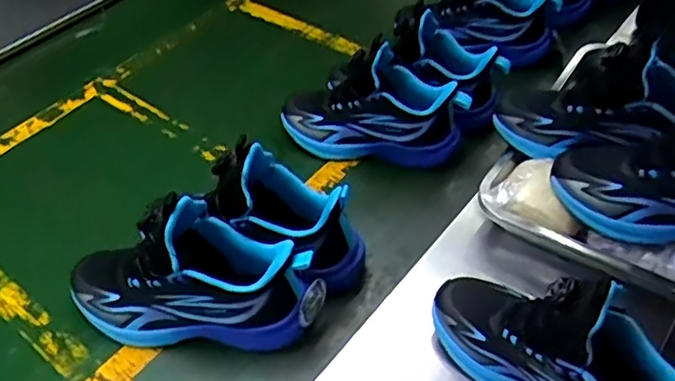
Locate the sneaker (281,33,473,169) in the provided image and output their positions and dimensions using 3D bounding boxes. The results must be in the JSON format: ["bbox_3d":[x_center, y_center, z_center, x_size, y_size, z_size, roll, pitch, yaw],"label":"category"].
[{"bbox_3d":[0.044,-0.114,0.753,0.217,0.153,0.085,15,47,18],"label":"sneaker"}]

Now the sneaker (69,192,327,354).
[{"bbox_3d":[-0.143,0.077,0.595,0.251,0.150,0.094,3,45,6],"label":"sneaker"}]

